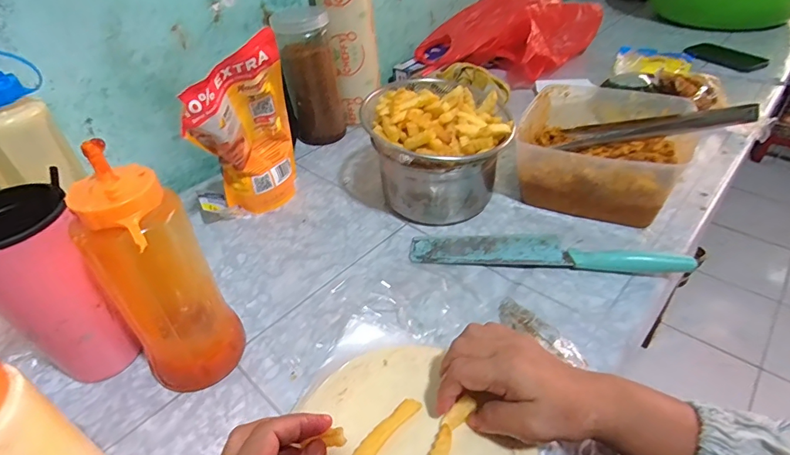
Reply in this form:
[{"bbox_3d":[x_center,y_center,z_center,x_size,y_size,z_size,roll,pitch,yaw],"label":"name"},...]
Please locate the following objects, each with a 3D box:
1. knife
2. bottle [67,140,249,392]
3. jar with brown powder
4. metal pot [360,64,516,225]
[{"bbox_3d":[0.171,0.023,0.515,0.302,0.027,0.054,4,40,10],"label":"knife"},{"bbox_3d":[-0.190,0.050,0.370,0.060,0.216,0.076,6,40,13],"label":"bottle"},{"bbox_3d":[-0.142,-0.251,0.744,0.091,0.204,0.100,-11,39,-7],"label":"jar with brown powder"},{"bbox_3d":[0.062,-0.097,0.585,0.173,0.135,0.165,1,39,7],"label":"metal pot"}]

